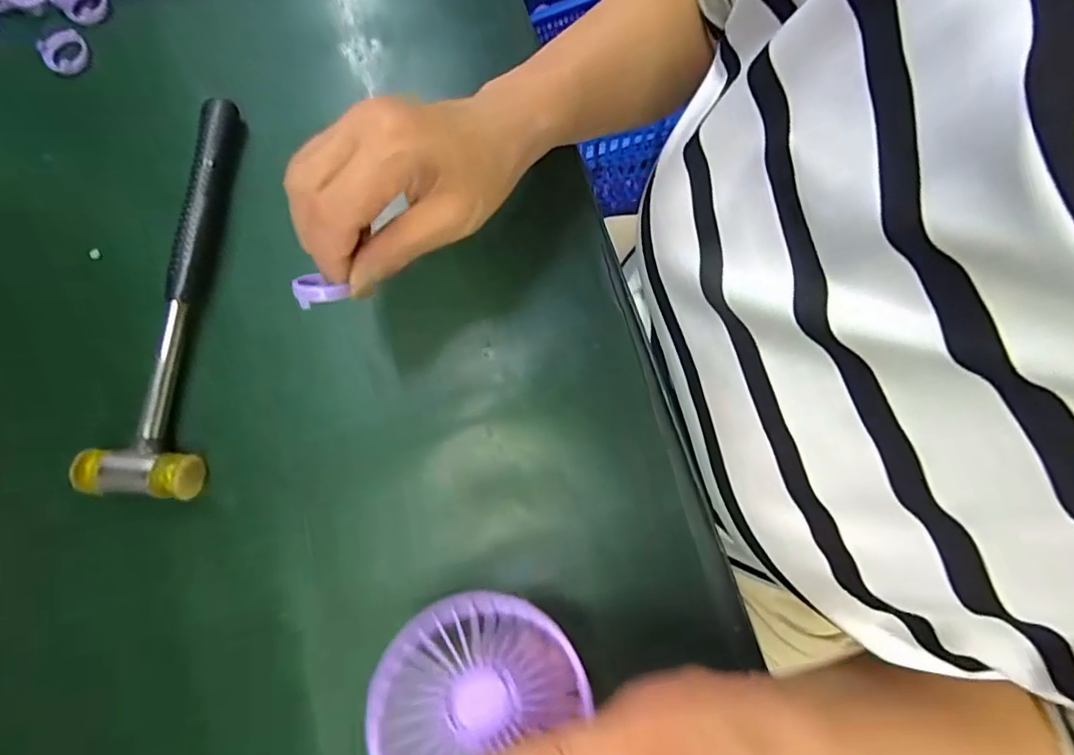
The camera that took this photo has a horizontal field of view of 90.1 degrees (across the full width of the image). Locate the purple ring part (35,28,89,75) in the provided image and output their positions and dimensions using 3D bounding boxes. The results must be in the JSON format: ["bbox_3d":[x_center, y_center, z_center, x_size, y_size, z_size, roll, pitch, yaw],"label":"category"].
[{"bbox_3d":[-0.309,-0.213,0.351,0.027,0.005,0.031,-33,79,-5],"label":"purple ring part"}]

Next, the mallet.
[{"bbox_3d":[-0.206,-0.051,0.314,0.060,0.025,0.234,4,78,2],"label":"mallet"}]

